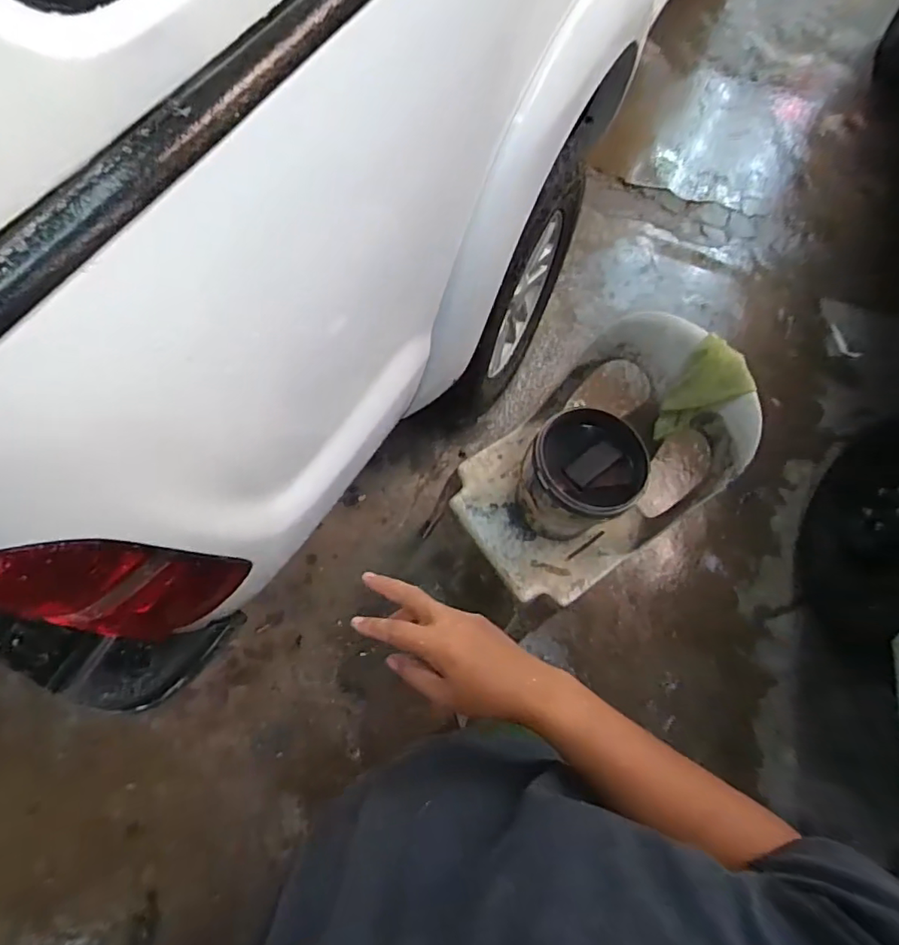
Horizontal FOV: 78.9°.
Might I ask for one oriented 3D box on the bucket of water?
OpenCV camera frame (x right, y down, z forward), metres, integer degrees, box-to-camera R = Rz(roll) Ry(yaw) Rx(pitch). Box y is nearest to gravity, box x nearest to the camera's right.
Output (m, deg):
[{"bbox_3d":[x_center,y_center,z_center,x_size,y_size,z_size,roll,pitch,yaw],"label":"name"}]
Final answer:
[{"bbox_3d":[0.269,0.007,1.131,0.219,0.213,0.205,1,67,-3],"label":"bucket of water"}]

